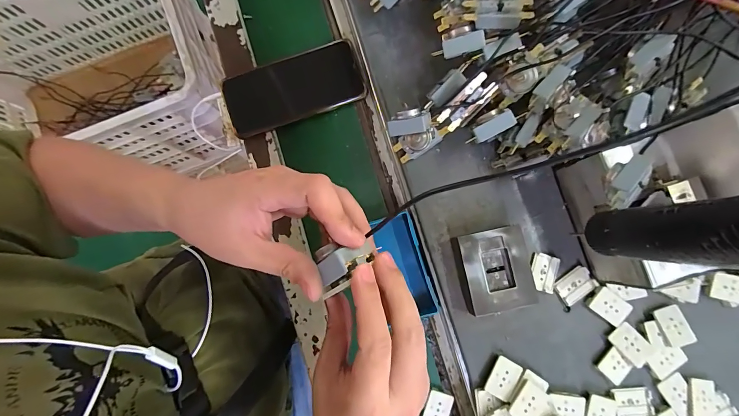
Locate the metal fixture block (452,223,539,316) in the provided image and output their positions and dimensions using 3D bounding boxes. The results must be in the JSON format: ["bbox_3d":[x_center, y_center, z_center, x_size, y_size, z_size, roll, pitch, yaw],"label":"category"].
[{"bbox_3d":[0.126,0.064,0.357,0.068,0.028,0.079,-13,85,0],"label":"metal fixture block"}]

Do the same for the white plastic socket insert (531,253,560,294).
[{"bbox_3d":[0.185,0.069,0.369,0.027,0.005,0.038,17,85,3],"label":"white plastic socket insert"}]

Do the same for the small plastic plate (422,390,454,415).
[{"bbox_3d":[0.076,0.223,0.384,0.028,0.004,0.036,19,85,3],"label":"small plastic plate"}]

